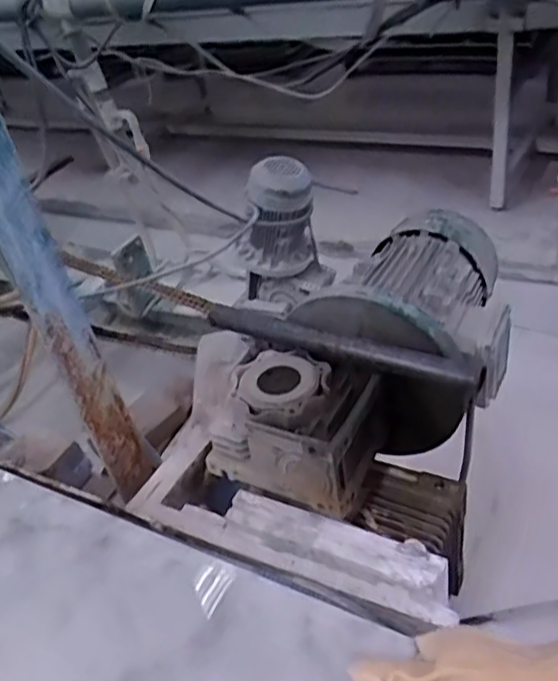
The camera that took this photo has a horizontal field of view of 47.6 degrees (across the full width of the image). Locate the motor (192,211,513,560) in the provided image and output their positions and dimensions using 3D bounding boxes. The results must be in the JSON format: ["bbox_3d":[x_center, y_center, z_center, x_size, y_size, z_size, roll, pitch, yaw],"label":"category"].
[{"bbox_3d":[0.119,0.023,0.672,0.213,0.212,0.374,15,44,29],"label":"motor"}]

